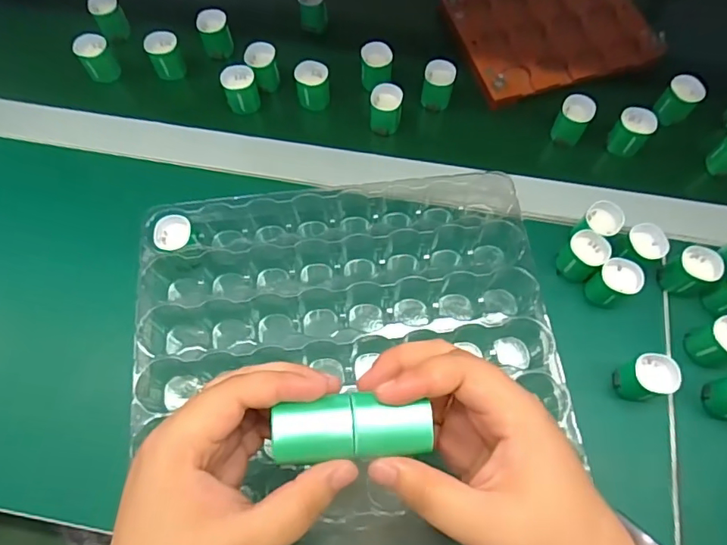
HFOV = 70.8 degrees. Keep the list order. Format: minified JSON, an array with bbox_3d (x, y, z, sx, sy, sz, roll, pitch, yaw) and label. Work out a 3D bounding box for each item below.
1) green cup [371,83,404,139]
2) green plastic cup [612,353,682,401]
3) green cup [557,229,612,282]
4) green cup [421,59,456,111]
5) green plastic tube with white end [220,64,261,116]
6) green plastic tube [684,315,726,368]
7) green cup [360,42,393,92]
[{"bbox_3d":[0.021,-0.152,0.481,0.029,0.035,0.031,0,69,0],"label":"green cup"},{"bbox_3d":[0.207,0.077,0.376,0.031,0.039,0.029,0,69,0],"label":"green plastic cup"},{"bbox_3d":[0.173,-0.010,0.407,0.030,0.038,0.035,41,74,14],"label":"green cup"},{"bbox_3d":[0.072,-0.180,0.492,0.027,0.039,0.026,0,69,0],"label":"green cup"},{"bbox_3d":[-0.117,-0.175,0.491,0.030,0.035,0.031,-16,70,-6],"label":"green plastic tube with white end"},{"bbox_3d":[0.266,0.053,0.383,0.033,0.033,0.031,0,69,0],"label":"green plastic tube"},{"bbox_3d":[0.012,-0.202,0.500,0.029,0.034,0.024,-15,69,-6],"label":"green cup"}]

